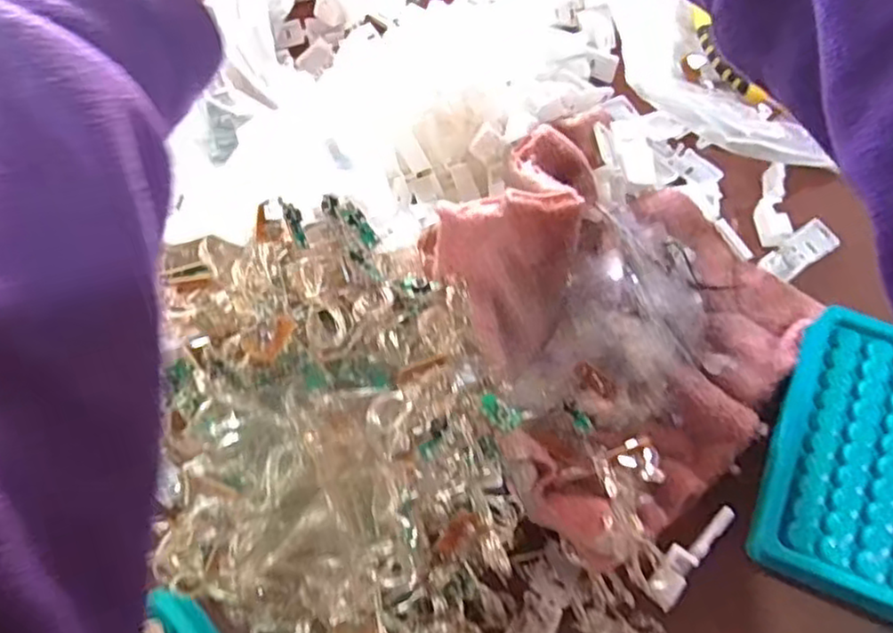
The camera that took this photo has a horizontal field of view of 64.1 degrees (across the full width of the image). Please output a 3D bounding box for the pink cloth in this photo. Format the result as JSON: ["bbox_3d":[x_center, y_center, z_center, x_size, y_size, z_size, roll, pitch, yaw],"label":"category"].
[{"bbox_3d":[0.081,-0.005,0.355,0.184,0.079,0.197,42,71,17],"label":"pink cloth"}]

